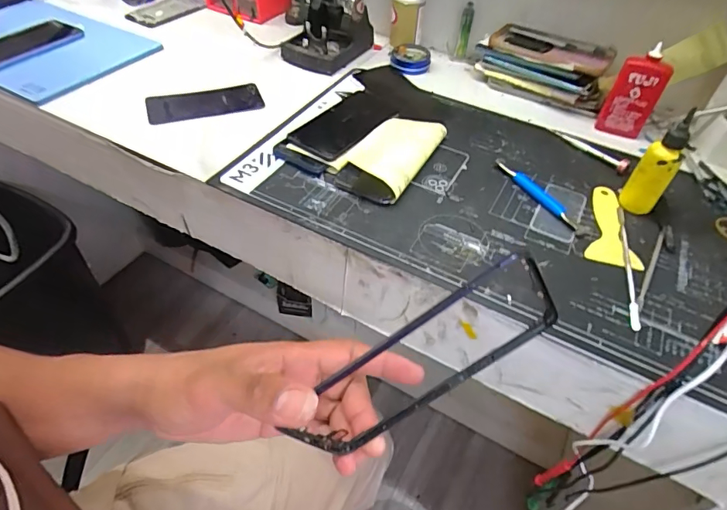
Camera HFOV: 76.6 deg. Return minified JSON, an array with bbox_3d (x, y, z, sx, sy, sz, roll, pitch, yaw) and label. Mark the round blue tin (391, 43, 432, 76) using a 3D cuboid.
[{"bbox_3d":[0.076,-0.313,0.736,0.062,0.023,0.065,2,48,-2],"label":"round blue tin"}]

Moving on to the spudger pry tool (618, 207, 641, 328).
[{"bbox_3d":[0.267,0.006,0.466,0.009,0.004,0.168,14,48,9],"label":"spudger pry tool"}]

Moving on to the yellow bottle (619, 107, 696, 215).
[{"bbox_3d":[0.313,-0.095,0.489,0.028,0.115,0.028,-12,50,-14],"label":"yellow bottle"}]

